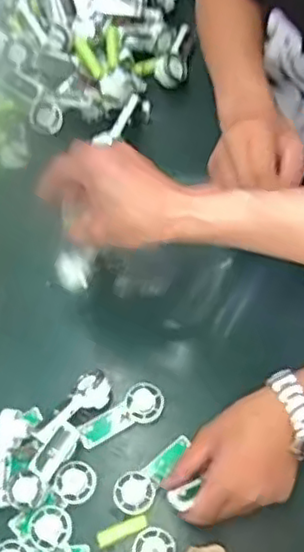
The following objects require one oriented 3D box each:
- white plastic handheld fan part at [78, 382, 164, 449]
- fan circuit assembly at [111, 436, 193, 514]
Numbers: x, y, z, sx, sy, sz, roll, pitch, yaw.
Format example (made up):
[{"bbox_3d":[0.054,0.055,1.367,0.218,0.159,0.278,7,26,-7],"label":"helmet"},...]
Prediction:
[{"bbox_3d":[-0.031,0.145,0.696,0.093,0.009,0.038,-32,69,-11],"label":"white plastic handheld fan part"},{"bbox_3d":[0.003,0.197,0.669,0.091,0.013,0.039,-37,70,-13],"label":"fan circuit assembly"}]

